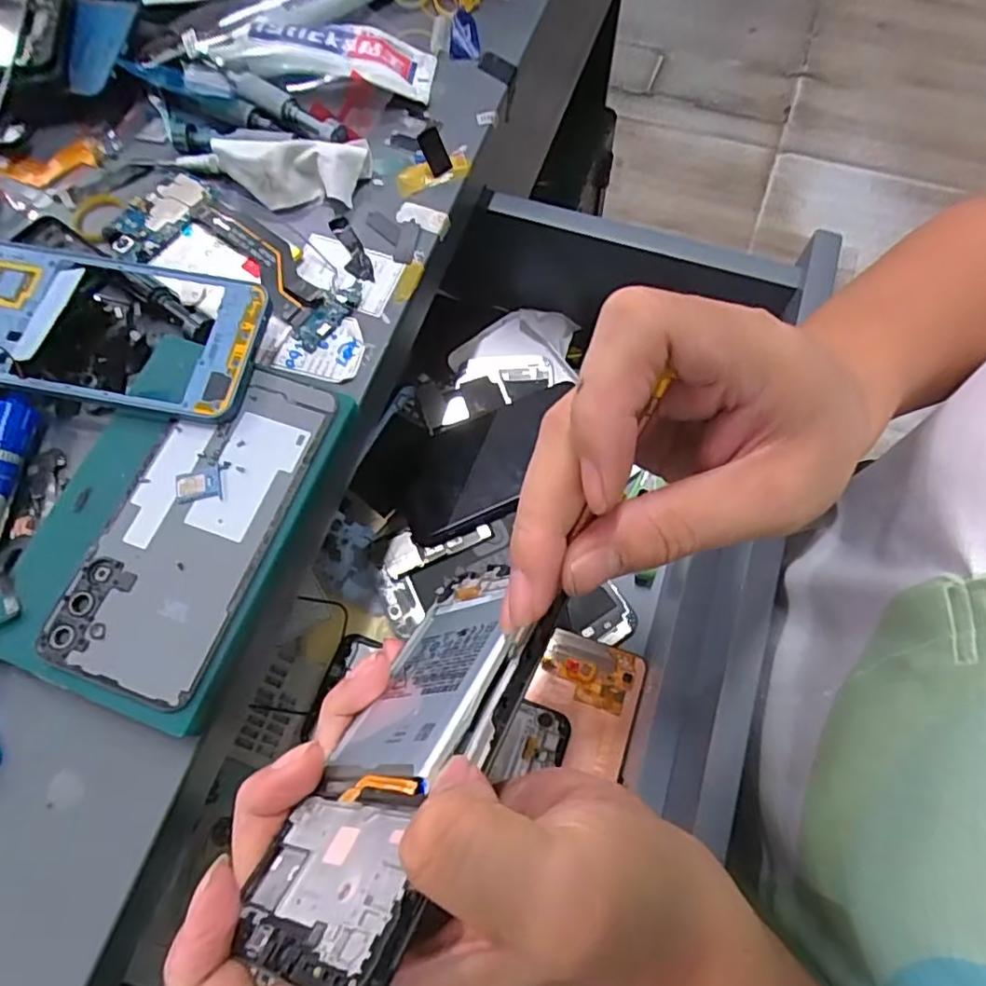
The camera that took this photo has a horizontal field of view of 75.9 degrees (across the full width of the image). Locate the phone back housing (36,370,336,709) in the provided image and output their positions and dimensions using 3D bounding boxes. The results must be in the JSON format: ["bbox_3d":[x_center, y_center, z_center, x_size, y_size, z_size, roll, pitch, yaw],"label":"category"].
[{"bbox_3d":[-0.134,0.010,0.286,0.076,0.007,0.152,17,68,9],"label":"phone back housing"}]

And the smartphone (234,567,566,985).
[{"bbox_3d":[-0.026,0.075,0.212,0.014,0.072,0.148,51,46,-20],"label":"smartphone"}]

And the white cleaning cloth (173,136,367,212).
[{"bbox_3d":[-0.130,-0.189,0.370,0.110,0.021,0.041,1,69,2],"label":"white cleaning cloth"}]

